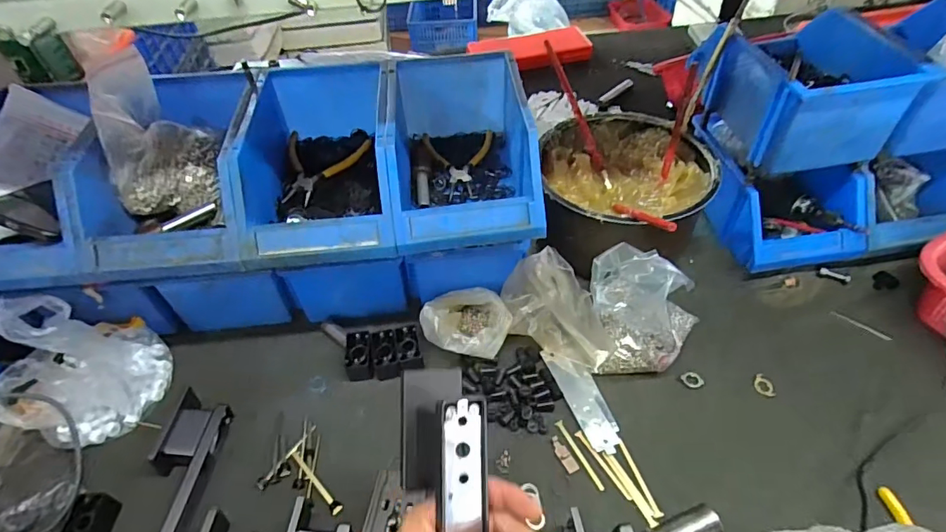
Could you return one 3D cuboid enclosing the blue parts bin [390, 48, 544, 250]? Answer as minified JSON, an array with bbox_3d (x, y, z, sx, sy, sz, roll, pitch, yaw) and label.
[{"bbox_3d":[-0.015,-0.136,0.572,0.148,0.113,0.256,-5,48,-2],"label":"blue parts bin"}]

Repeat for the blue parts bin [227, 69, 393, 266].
[{"bbox_3d":[-0.168,-0.125,0.562,0.152,0.098,0.259,-6,48,-2],"label":"blue parts bin"}]

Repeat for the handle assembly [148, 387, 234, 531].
[{"bbox_3d":[-0.303,0.214,0.507,0.058,0.039,0.176,2,48,5],"label":"handle assembly"}]

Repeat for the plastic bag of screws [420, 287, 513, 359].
[{"bbox_3d":[-0.008,0.073,0.613,0.104,0.047,0.087,-8,48,-4],"label":"plastic bag of screws"}]

